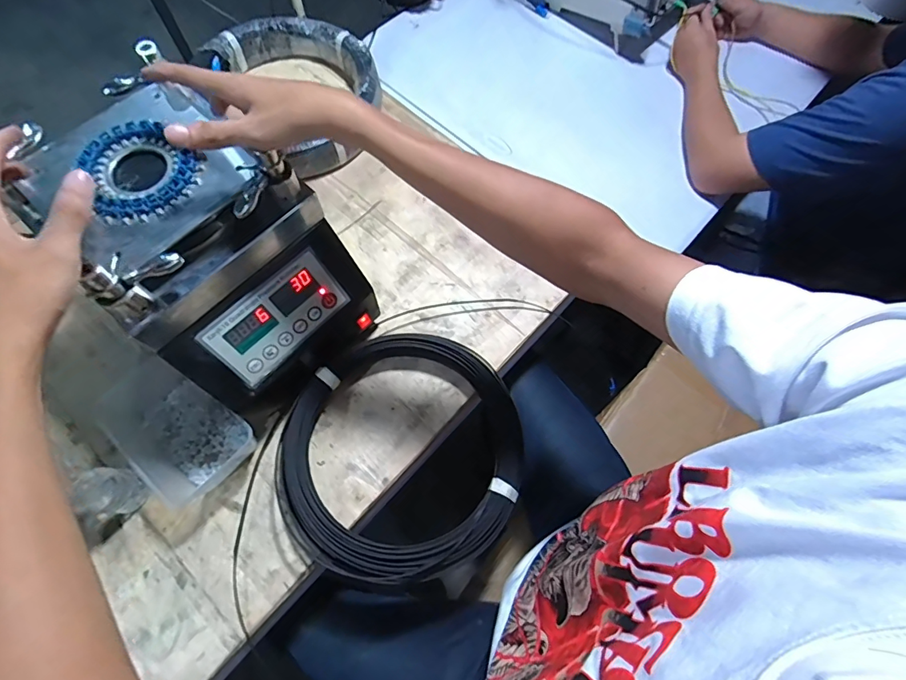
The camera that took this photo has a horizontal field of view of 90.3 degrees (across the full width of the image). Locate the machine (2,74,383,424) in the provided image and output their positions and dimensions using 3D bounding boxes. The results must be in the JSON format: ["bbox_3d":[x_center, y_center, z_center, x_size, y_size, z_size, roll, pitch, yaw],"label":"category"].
[{"bbox_3d":[-0.269,-0.092,0.520,0.249,0.265,0.211,39,72,16],"label":"machine"}]

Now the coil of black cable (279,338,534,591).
[{"bbox_3d":[-0.061,0.140,0.574,0.307,0.050,0.288,1,69,-2],"label":"coil of black cable"}]

